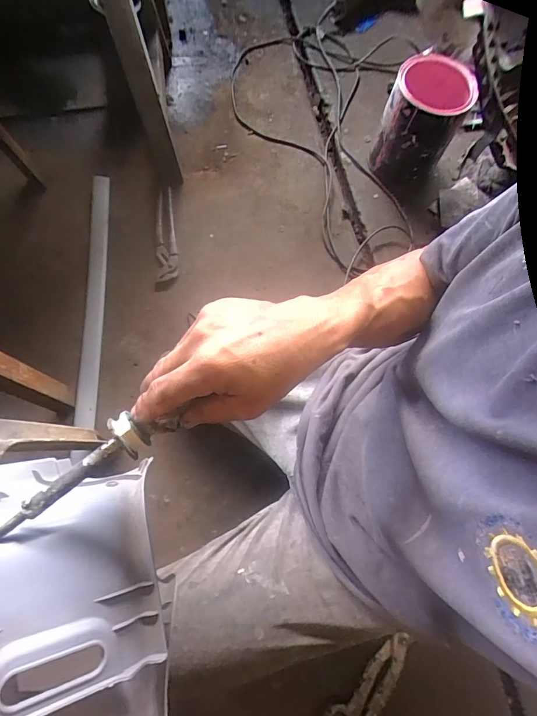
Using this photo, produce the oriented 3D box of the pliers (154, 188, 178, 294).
[{"bbox_3d":[-0.226,-0.270,0.881,0.050,0.018,0.254,-2,71,-3],"label":"pliers"}]

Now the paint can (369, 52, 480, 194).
[{"bbox_3d":[0.319,-0.494,0.848,0.154,0.197,0.154,25,72,6],"label":"paint can"}]

